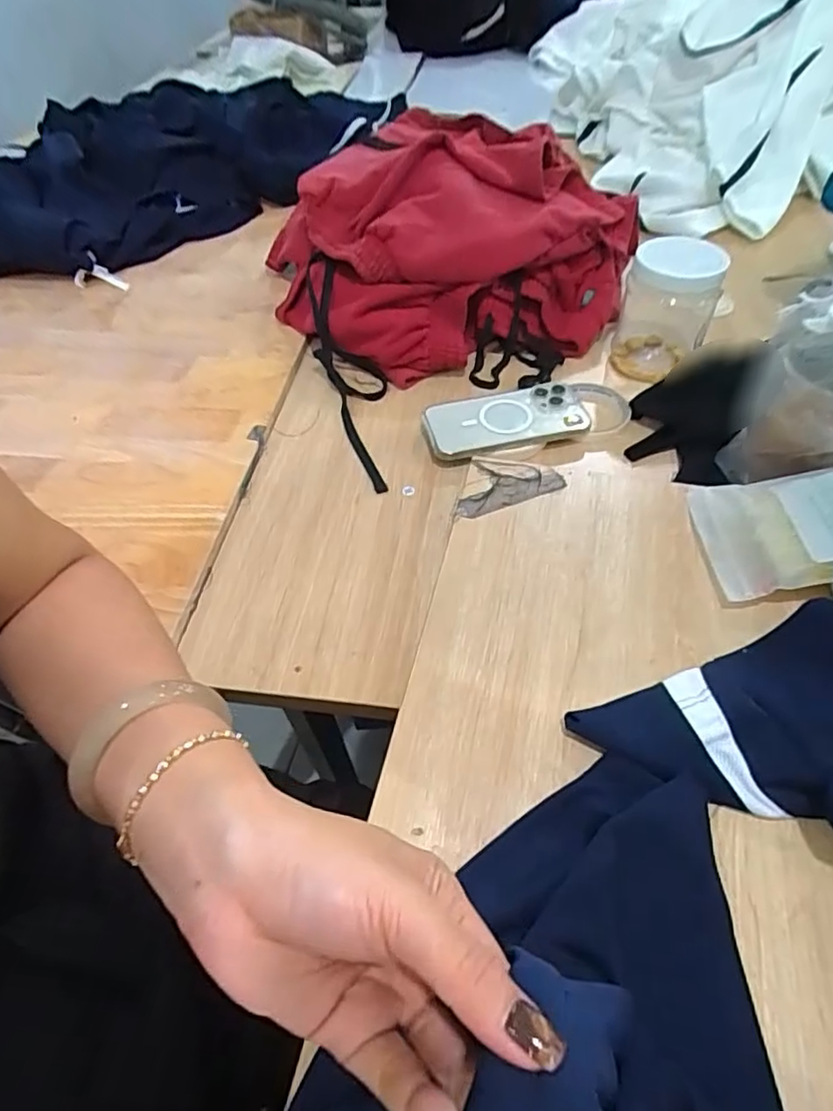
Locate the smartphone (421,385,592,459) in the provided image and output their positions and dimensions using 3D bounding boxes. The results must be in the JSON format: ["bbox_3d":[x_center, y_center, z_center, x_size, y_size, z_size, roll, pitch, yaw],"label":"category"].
[{"bbox_3d":[0.091,-0.142,0.617,0.158,0.012,0.079,-16,59,-7],"label":"smartphone"}]

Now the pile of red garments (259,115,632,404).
[{"bbox_3d":[0.021,-0.377,0.729,0.421,0.164,0.357,28,58,23],"label":"pile of red garments"}]

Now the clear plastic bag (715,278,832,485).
[{"bbox_3d":[0.311,-0.119,0.457,0.112,0.168,0.068,34,60,26],"label":"clear plastic bag"}]

